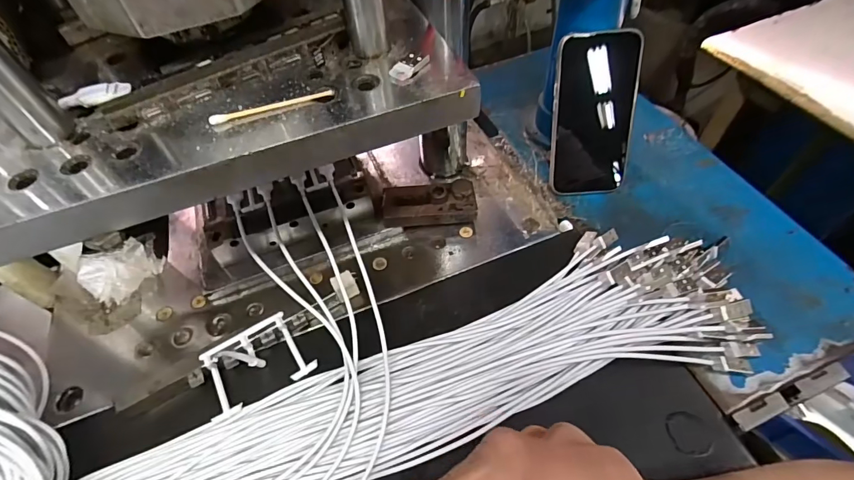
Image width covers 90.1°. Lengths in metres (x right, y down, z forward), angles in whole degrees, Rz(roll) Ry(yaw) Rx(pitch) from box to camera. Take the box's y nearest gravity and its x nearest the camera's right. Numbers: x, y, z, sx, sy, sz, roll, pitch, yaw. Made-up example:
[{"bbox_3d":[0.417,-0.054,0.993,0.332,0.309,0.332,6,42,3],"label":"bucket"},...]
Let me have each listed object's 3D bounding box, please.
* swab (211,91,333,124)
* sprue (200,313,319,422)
[{"bbox_3d":[-0.088,-0.077,0.242,0.068,0.005,0.006,-19,55,-8],"label":"swab"},{"bbox_3d":[-0.136,0.096,0.335,0.076,0.014,0.053,-30,57,-16],"label":"sprue"}]

